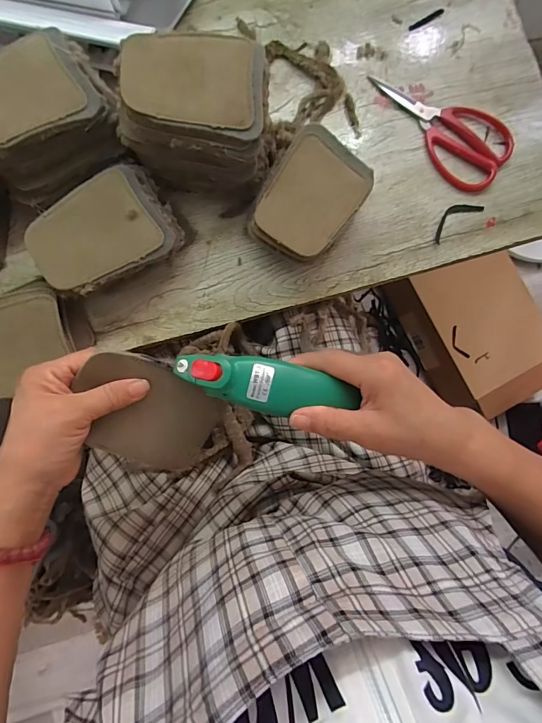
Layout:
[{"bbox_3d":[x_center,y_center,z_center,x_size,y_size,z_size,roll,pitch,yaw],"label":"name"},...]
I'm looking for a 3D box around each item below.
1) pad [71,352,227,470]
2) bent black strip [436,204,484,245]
[{"bbox_3d":[-0.099,0.044,0.327,0.116,0.014,0.081,32,93,-34],"label":"pad"},{"bbox_3d":[0.216,-0.169,0.475,0.077,0.005,0.027,-37,87,-7],"label":"bent black strip"}]

